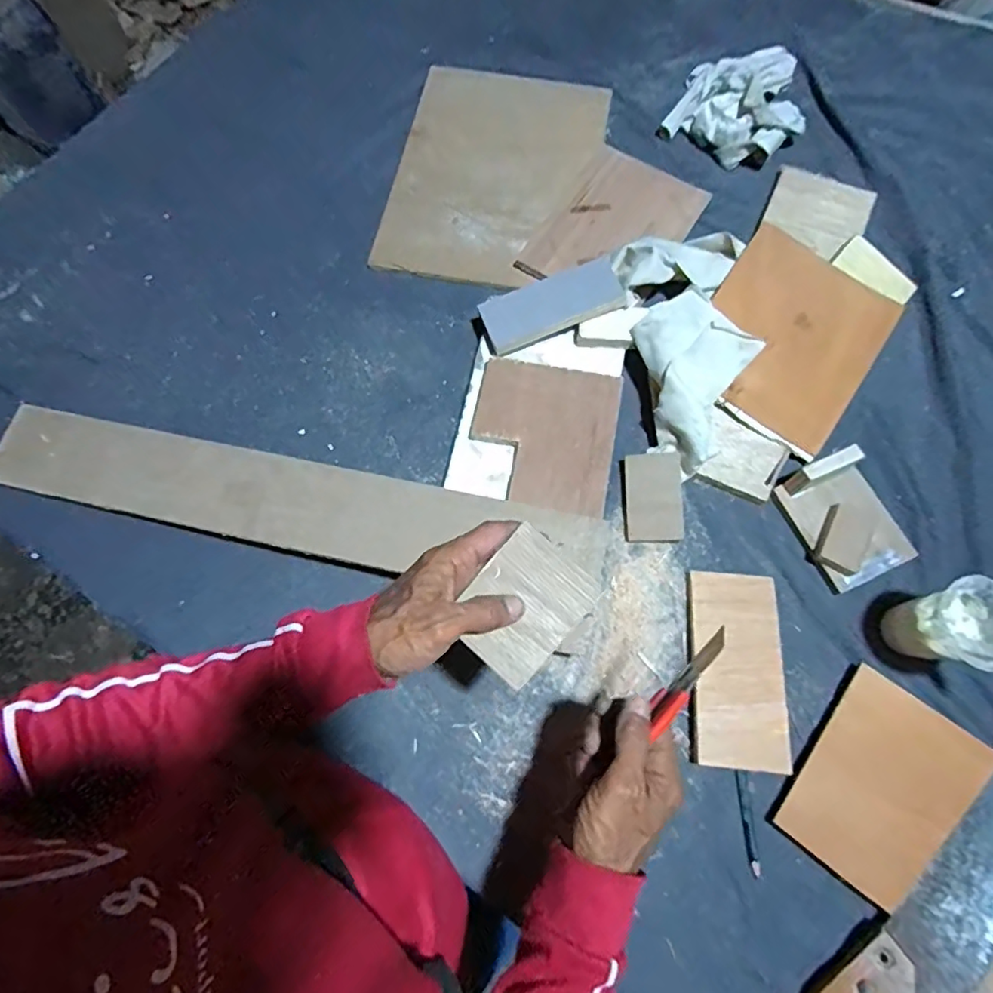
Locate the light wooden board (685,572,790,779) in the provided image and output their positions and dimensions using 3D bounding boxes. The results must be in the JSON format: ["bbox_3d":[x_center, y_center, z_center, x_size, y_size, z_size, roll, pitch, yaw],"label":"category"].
[{"bbox_3d":[0.219,0.156,0.514,0.079,0.020,0.167,4,72,3],"label":"light wooden board"}]

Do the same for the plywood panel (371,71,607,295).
[{"bbox_3d":[-0.003,-0.407,0.707,0.233,0.021,0.327,13,73,6],"label":"plywood panel"}]

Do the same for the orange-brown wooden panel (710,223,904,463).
[{"bbox_3d":[0.302,-0.163,0.587,0.169,0.007,0.193,35,86,6],"label":"orange-brown wooden panel"}]

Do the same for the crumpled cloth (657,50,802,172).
[{"bbox_3d":[0.314,-0.503,0.705,0.158,0.042,0.187,26,74,10],"label":"crumpled cloth"}]

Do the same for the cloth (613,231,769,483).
[{"bbox_3d":[0.211,-0.155,0.585,0.131,0.055,0.253,-8,72,-1],"label":"cloth"}]

